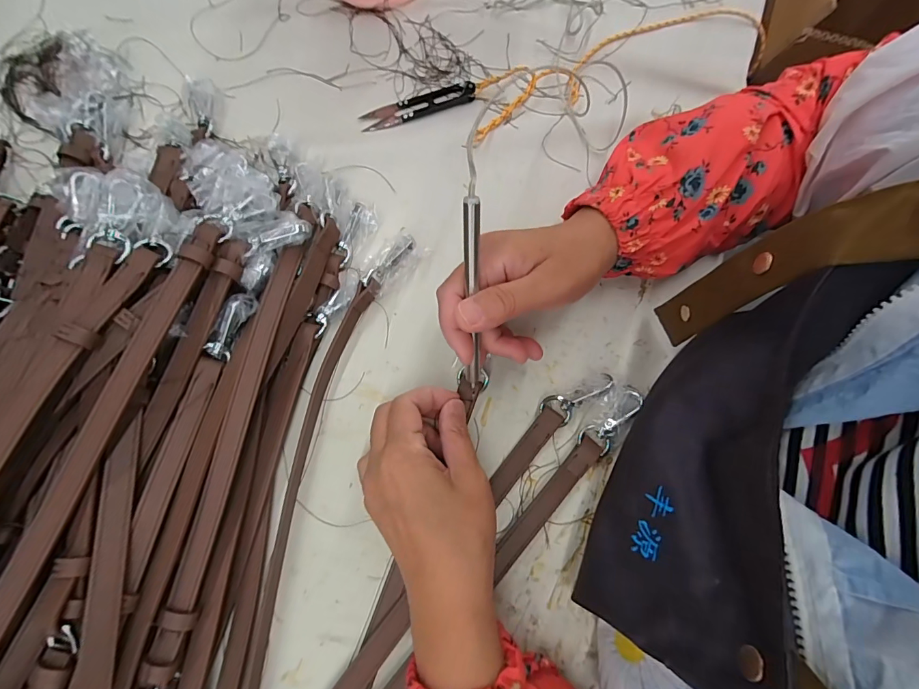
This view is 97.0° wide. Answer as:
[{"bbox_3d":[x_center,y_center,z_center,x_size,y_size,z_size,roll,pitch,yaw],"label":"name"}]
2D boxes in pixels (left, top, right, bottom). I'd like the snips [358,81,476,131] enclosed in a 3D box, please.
[{"bbox_3d":[-0.036,-0.209,0.353,0.100,0.008,0.023,-17,78,-4],"label":"snips"}]

